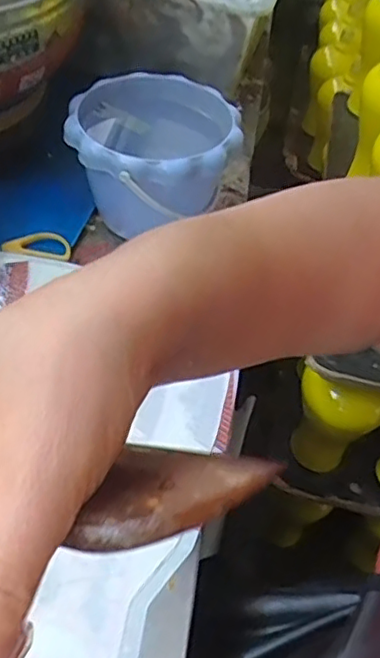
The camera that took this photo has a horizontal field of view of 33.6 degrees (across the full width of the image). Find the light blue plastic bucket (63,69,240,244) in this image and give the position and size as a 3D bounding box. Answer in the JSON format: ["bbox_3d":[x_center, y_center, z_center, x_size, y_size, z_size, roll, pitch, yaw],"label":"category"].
[{"bbox_3d":[-0.036,-0.164,0.618,0.152,0.102,0.154,5,49,-6],"label":"light blue plastic bucket"}]

